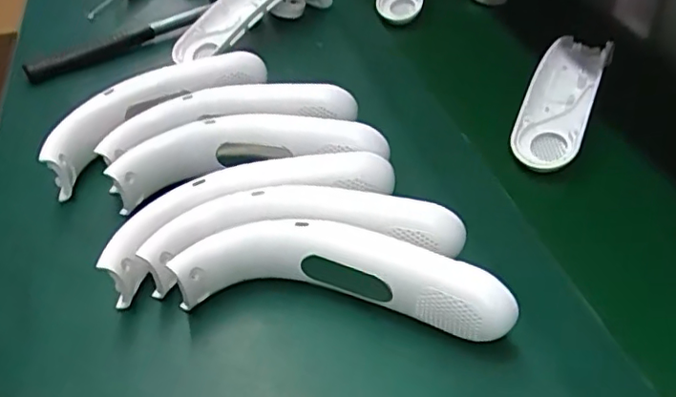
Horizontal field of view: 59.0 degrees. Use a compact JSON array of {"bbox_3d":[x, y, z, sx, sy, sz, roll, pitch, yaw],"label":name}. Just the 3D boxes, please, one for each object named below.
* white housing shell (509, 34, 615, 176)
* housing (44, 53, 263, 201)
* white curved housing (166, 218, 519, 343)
[{"bbox_3d":[0.197,-0.091,0.527,0.056,0.037,0.180,18,48,21],"label":"white housing shell"},{"bbox_3d":[-0.146,-0.076,0.493,0.197,0.037,0.054,-26,49,-22],"label":"housing"},{"bbox_3d":[0.001,0.048,0.363,0.200,0.051,0.047,5,45,8],"label":"white curved housing"}]

